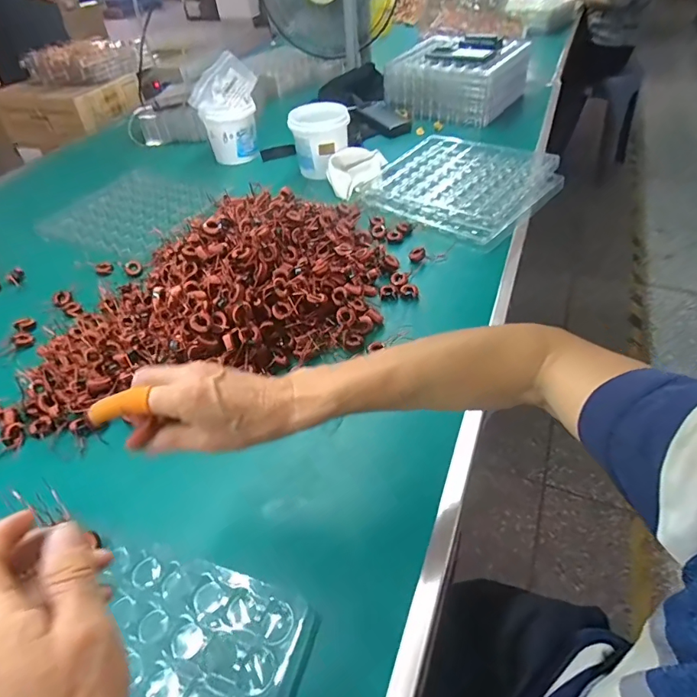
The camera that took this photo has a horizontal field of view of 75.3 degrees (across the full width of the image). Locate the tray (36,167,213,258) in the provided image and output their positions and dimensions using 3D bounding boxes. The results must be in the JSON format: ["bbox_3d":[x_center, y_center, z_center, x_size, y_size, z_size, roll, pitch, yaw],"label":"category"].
[{"bbox_3d":[-0.441,-0.292,0.935,0.329,0.019,0.286,18,49,21],"label":"tray"}]

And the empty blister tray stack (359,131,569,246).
[{"bbox_3d":[0.226,-0.327,0.892,0.323,0.035,0.324,24,52,26],"label":"empty blister tray stack"}]

